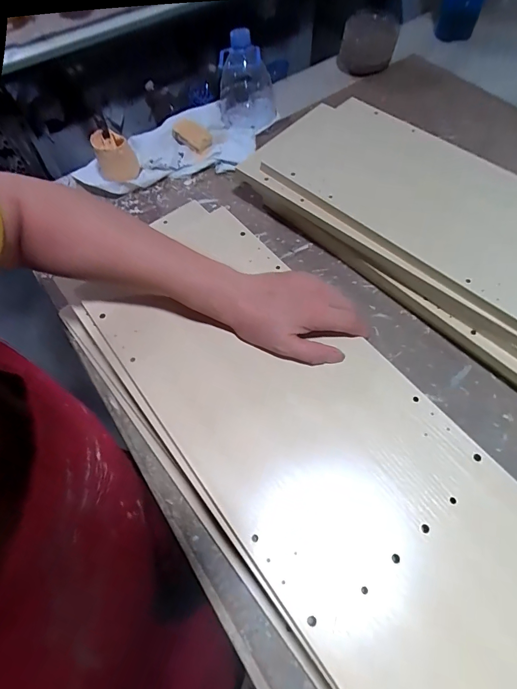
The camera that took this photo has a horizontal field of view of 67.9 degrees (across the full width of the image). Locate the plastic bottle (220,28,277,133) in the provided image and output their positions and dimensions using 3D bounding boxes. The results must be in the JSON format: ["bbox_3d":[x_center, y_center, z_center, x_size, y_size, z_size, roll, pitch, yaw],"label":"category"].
[{"bbox_3d":[-0.021,-0.431,0.640,0.095,0.117,0.093,-2,63,2],"label":"plastic bottle"}]

